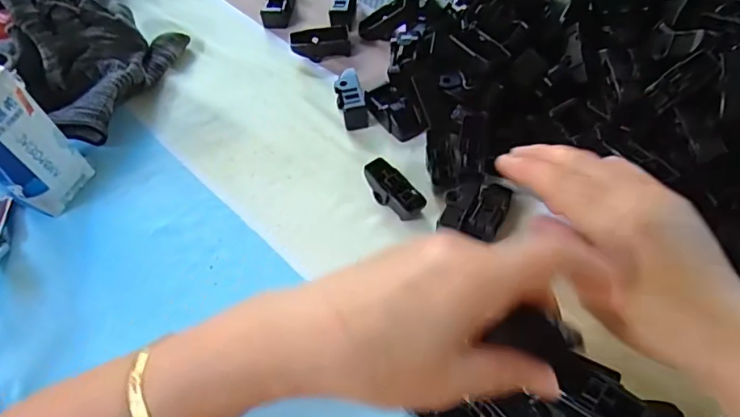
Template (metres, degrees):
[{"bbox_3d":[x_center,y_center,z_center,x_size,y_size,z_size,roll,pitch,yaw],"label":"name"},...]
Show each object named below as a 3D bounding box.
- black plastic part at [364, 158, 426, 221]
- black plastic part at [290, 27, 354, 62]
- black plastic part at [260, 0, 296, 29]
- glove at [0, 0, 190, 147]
[{"bbox_3d":[0.015,-0.012,0.341,0.019,0.015,0.045,-36,60,-18],"label":"black plastic part"},{"bbox_3d":[-0.041,-0.139,0.440,0.048,0.016,0.026,-3,56,3],"label":"black plastic part"},{"bbox_3d":[-0.083,-0.181,0.473,0.024,0.015,0.040,2,56,6],"label":"black plastic part"},{"bbox_3d":[-0.221,-0.123,0.405,0.088,0.083,0.126,13,58,14],"label":"glove"}]

